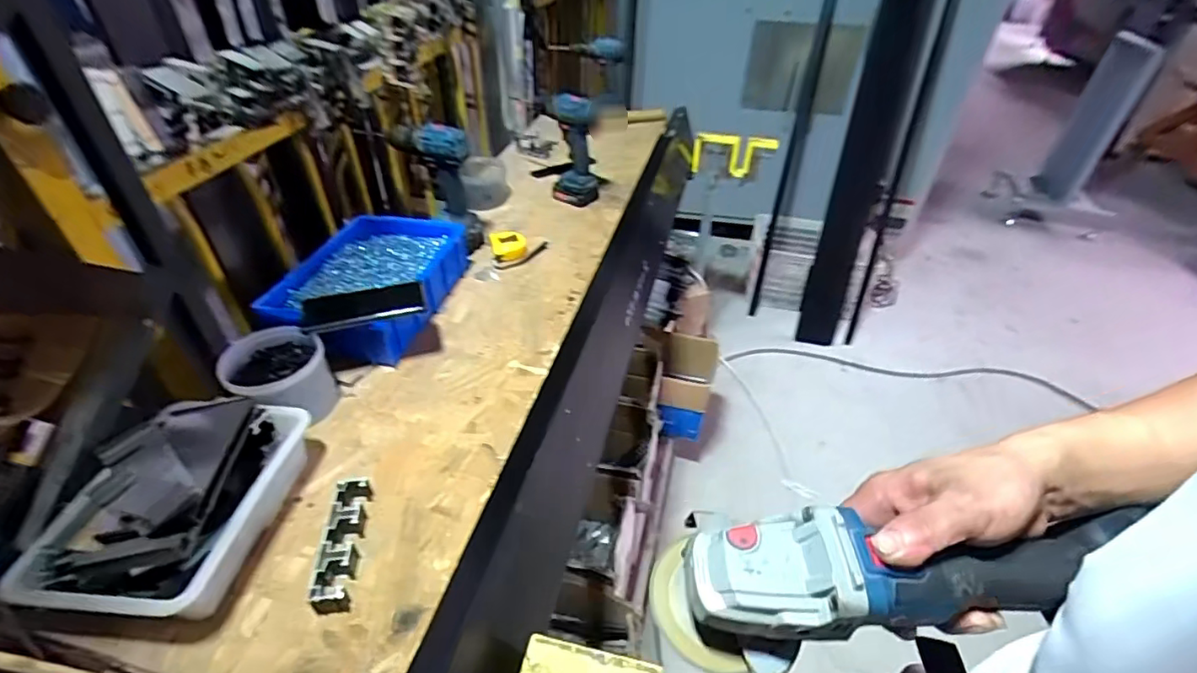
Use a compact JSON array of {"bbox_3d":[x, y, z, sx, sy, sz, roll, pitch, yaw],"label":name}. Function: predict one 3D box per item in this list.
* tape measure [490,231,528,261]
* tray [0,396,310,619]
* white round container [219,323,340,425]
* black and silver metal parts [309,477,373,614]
[{"bbox_3d":[-0.168,-0.175,1.027,0.065,0.031,0.068,-5,39,-8],"label":"tape measure"},{"bbox_3d":[-0.429,0.157,0.559,0.156,0.122,0.232,4,39,4],"label":"tray"},{"bbox_3d":[-0.411,0.054,0.709,0.113,0.088,0.111,1,39,-1],"label":"white round container"},{"bbox_3d":[-0.264,0.212,0.566,0.032,0.035,0.131,-4,39,-6],"label":"black and silver metal parts"}]

